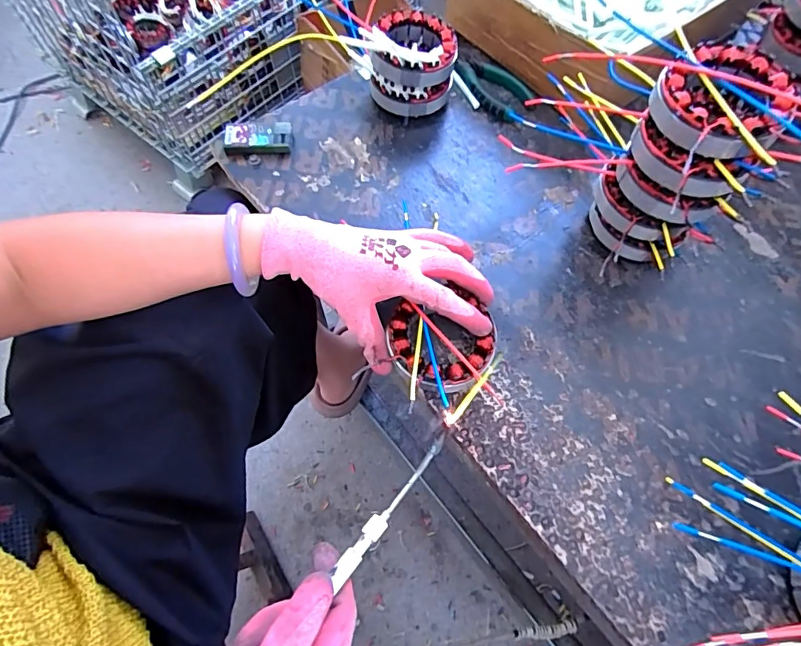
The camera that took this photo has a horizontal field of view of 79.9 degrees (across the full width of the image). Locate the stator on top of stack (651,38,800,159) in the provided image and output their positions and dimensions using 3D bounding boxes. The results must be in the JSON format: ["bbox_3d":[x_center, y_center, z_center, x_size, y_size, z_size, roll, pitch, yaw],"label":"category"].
[{"bbox_3d":[0.227,-0.154,0.337,0.086,0.034,0.087,-2,64,-2],"label":"stator on top of stack"}]

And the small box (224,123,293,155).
[{"bbox_3d":[-0.148,-0.191,0.497,0.068,0.015,0.034,-6,64,-5],"label":"small box"}]

